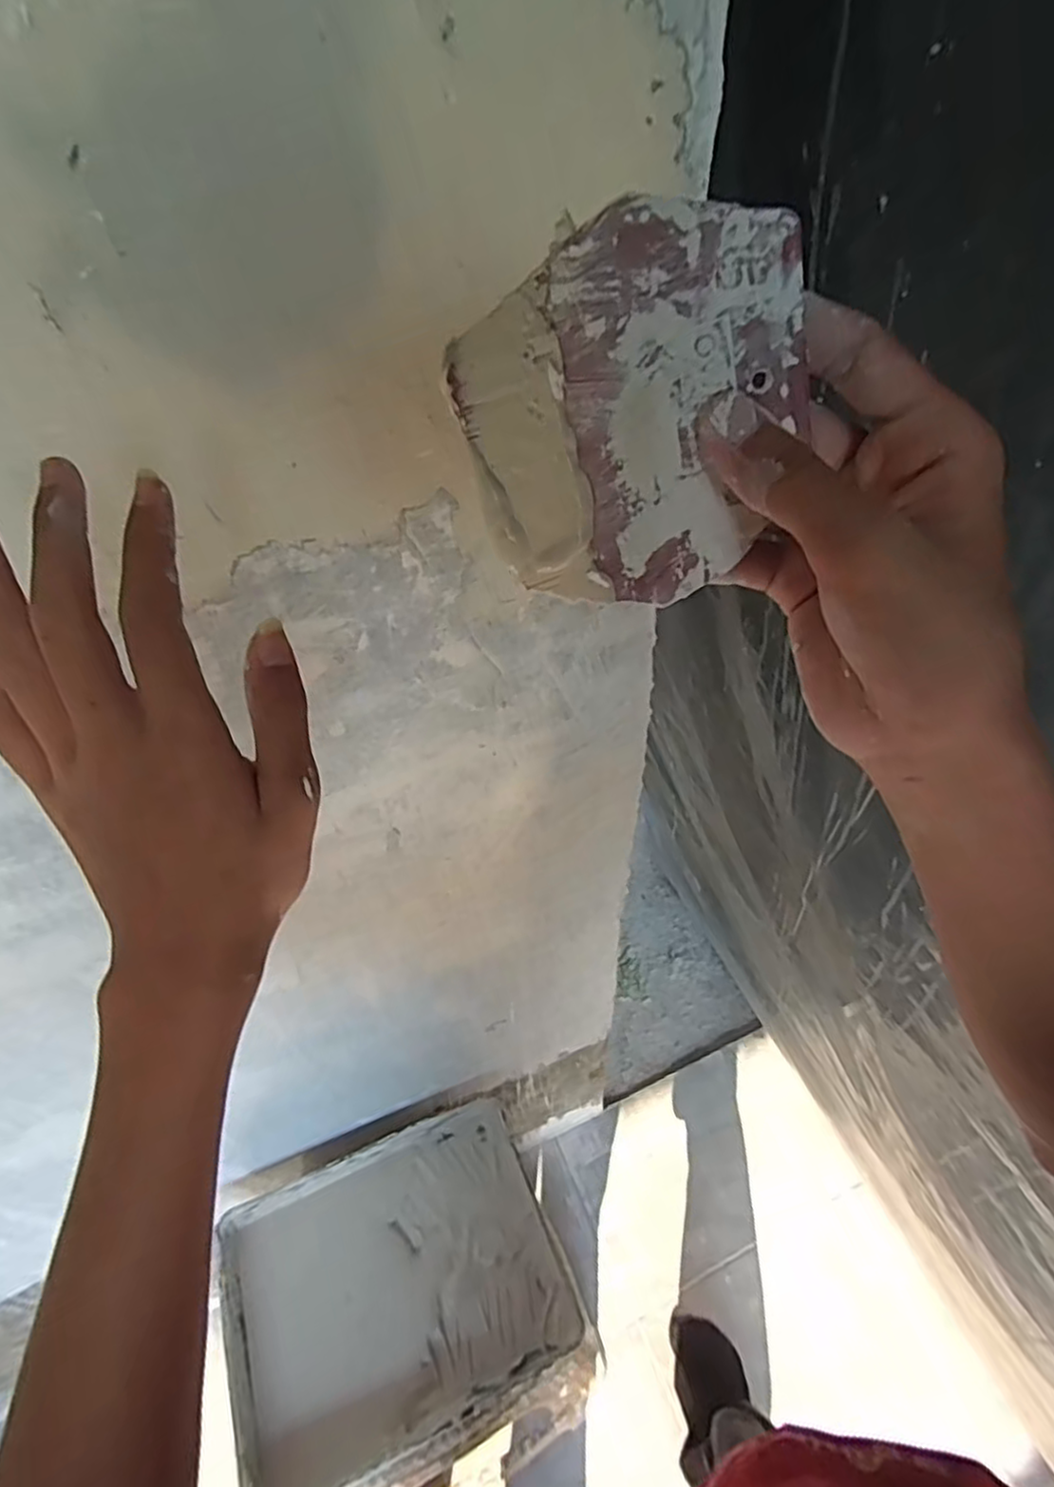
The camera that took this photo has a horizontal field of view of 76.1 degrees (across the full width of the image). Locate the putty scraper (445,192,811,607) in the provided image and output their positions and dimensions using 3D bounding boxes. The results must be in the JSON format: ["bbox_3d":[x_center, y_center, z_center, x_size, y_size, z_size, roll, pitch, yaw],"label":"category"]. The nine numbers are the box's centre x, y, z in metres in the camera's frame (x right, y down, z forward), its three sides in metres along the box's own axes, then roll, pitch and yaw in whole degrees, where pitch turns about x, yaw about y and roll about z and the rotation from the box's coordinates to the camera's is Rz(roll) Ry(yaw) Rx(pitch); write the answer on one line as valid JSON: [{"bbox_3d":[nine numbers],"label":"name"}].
[{"bbox_3d":[0.032,-0.087,0.189,0.092,0.096,0.004,-18,33,3],"label":"putty scraper"}]

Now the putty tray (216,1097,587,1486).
[{"bbox_3d":[-0.149,0.615,0.770,0.356,0.041,0.287,-20,48,-15],"label":"putty tray"}]

